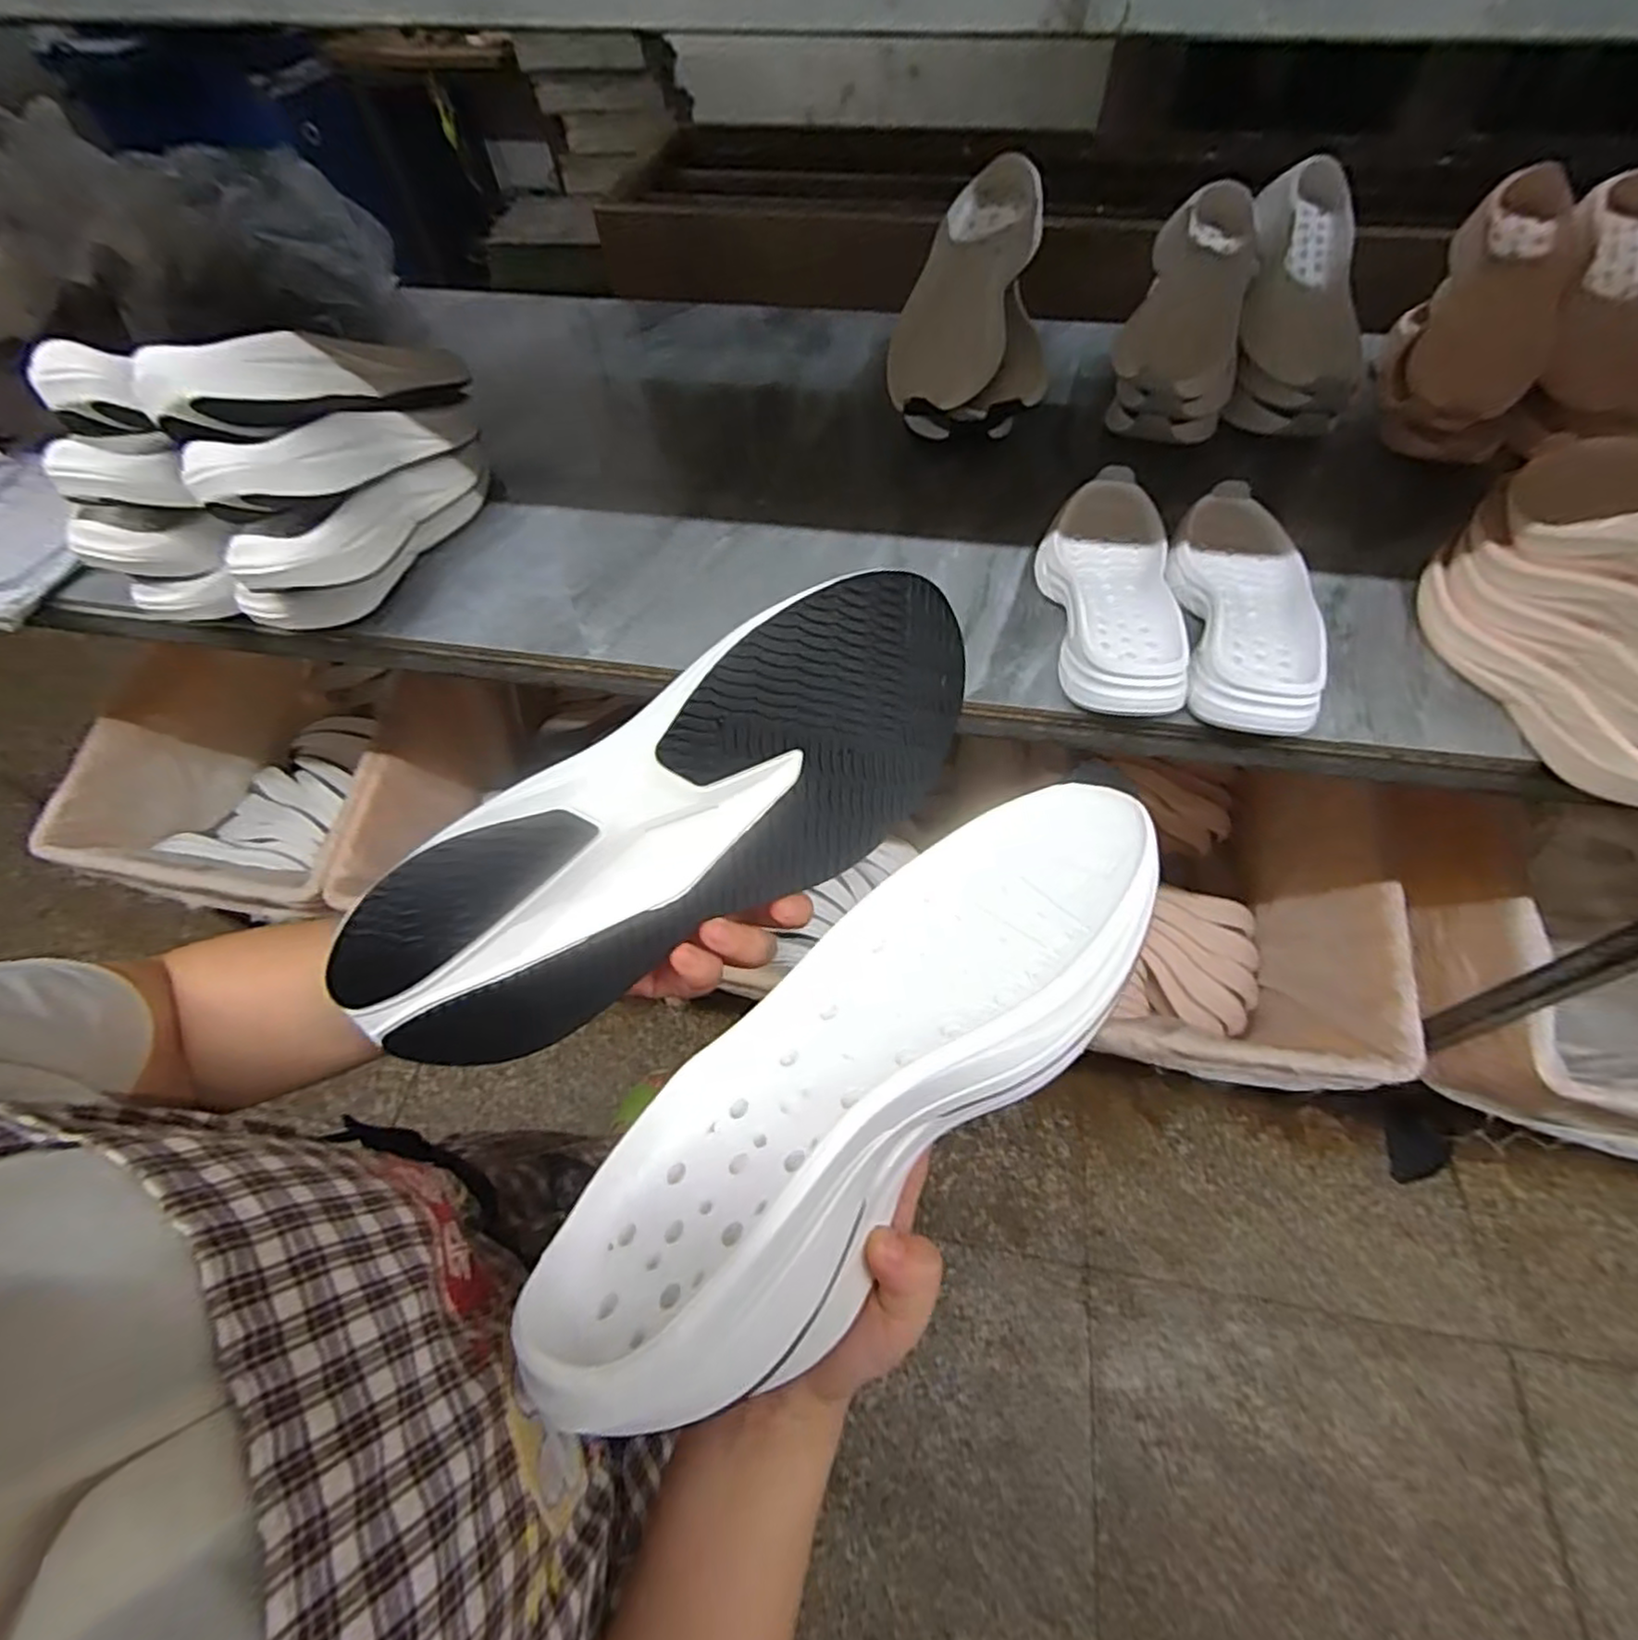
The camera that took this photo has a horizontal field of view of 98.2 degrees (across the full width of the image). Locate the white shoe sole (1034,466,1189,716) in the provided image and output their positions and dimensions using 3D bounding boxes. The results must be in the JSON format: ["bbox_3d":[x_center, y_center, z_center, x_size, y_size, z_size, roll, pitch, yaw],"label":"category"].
[{"bbox_3d":[0.234,-0.192,0.577,0.109,0.044,0.261,10,58,8],"label":"white shoe sole"}]

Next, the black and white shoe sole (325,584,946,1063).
[{"bbox_3d":[-0.052,0.001,0.297,0.283,0.107,0.027,-37,23,-9],"label":"black and white shoe sole"}]

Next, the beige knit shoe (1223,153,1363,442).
[{"bbox_3d":[0.466,-0.514,0.700,0.101,0.073,0.259,7,86,5],"label":"beige knit shoe"}]

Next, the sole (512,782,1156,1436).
[{"bbox_3d":[0.019,0.094,0.286,0.293,0.050,0.113,-40,38,-17],"label":"sole"}]

